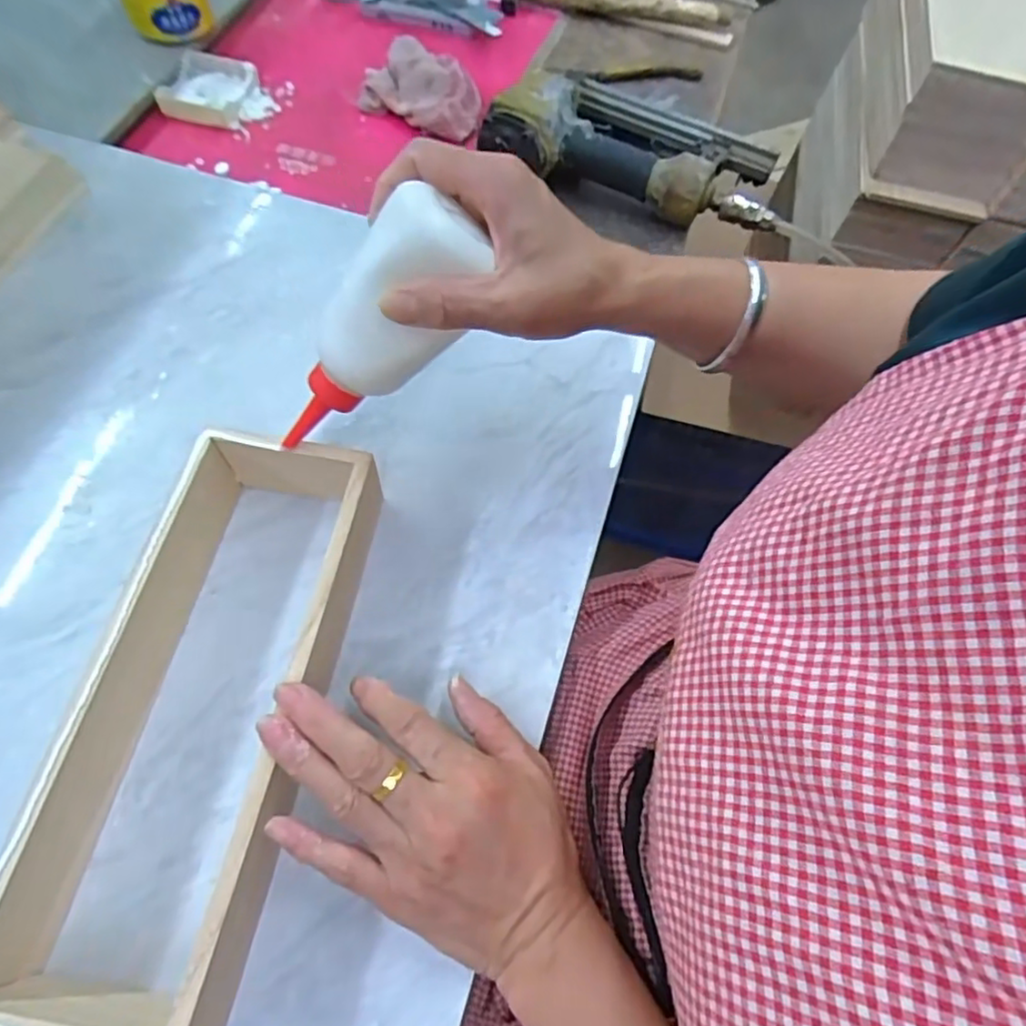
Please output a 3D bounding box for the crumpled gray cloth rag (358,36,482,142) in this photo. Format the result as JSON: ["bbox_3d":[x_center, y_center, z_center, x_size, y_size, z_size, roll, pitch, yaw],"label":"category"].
[{"bbox_3d":[-0.091,-0.406,0.603,0.134,0.043,0.067,31,67,12],"label":"crumpled gray cloth rag"}]

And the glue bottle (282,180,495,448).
[{"bbox_3d":[-0.073,-0.087,0.320,0.043,0.149,0.048,-6,55,-52],"label":"glue bottle"}]

